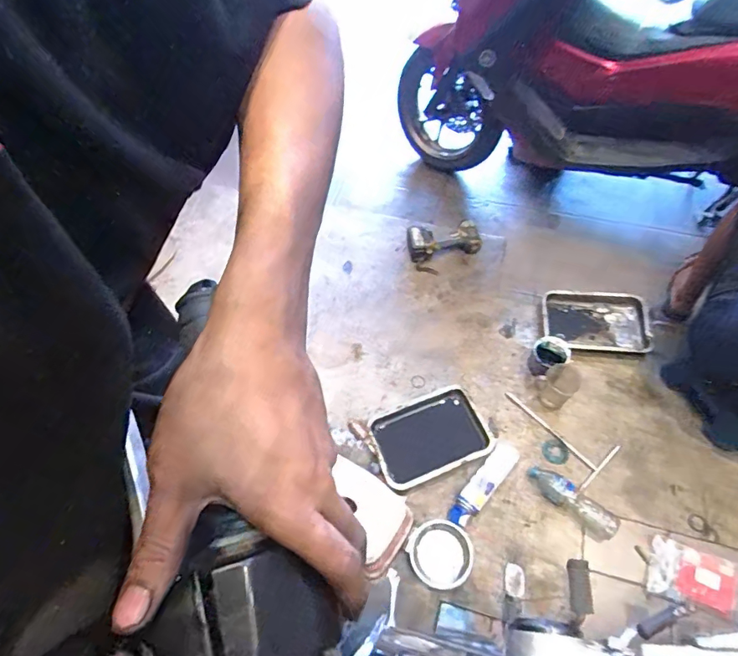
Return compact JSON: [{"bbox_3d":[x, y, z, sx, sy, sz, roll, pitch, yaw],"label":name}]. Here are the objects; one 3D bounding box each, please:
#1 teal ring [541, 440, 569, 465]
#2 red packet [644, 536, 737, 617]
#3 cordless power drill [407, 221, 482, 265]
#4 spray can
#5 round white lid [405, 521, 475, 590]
[{"bbox_3d":[0.498,0.332,1.256,0.058,0.007,0.066,-34,63,-16],"label":"teal ring"},{"bbox_3d":[0.755,0.580,1.090,0.196,0.023,0.125,18,62,13],"label":"red packet"},{"bbox_3d":[0.248,-0.288,1.569,0.228,0.075,0.125,-4,59,1],"label":"cordless power drill"},{"bbox_3d":[0.295,0.400,1.208,0.066,0.064,0.252,36,67,22],"label":"spray can"},{"bbox_3d":[0.172,0.543,1.133,0.144,0.039,0.147,-1,59,2],"label":"round white lid"}]

